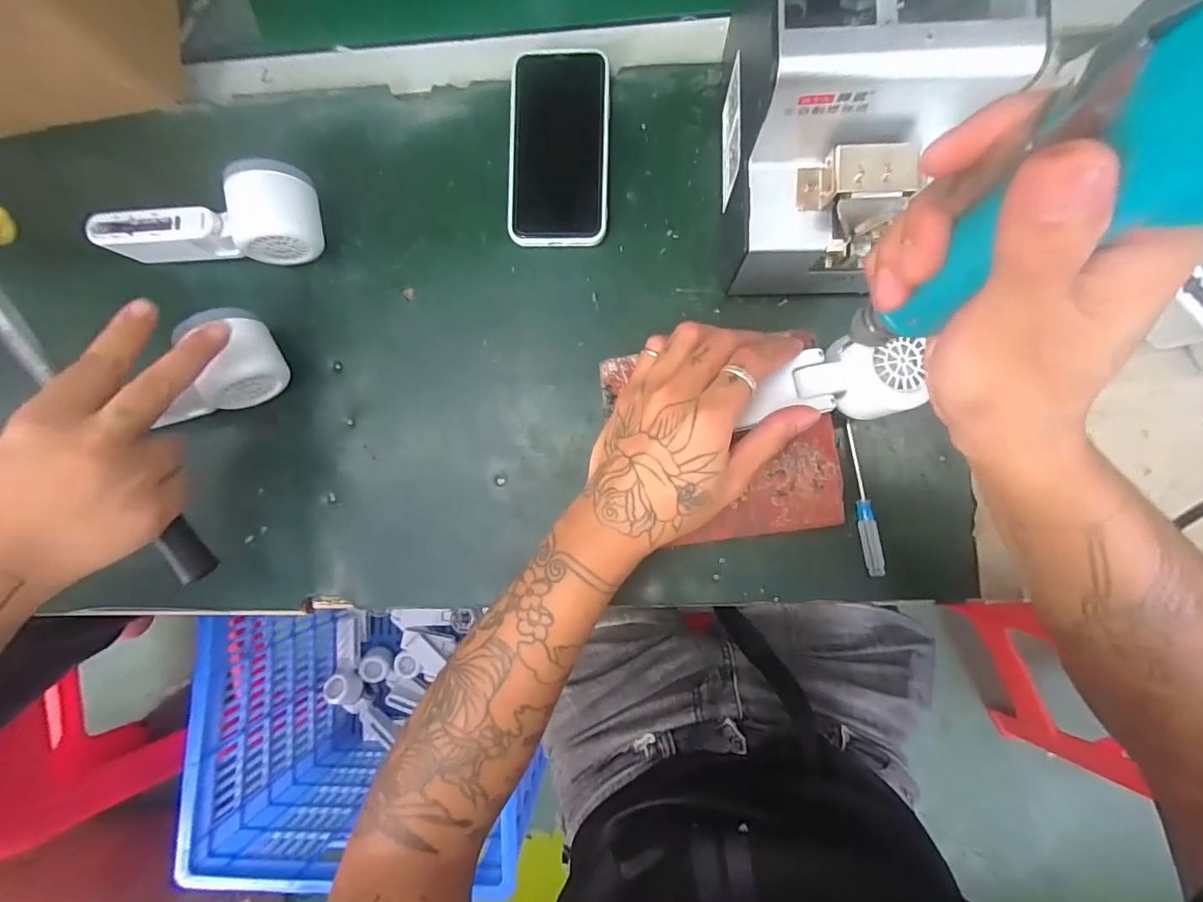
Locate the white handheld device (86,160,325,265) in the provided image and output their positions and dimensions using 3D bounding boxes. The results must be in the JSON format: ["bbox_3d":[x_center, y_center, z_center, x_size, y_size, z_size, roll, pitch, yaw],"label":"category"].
[{"bbox_3d":[-0.291,-0.175,0.383,0.160,0.050,0.071,4,87,3],"label":"white handheld device"}]

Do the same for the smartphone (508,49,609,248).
[{"bbox_3d":[-0.032,-0.228,0.392,0.074,0.015,0.144,1,87,3],"label":"smartphone"}]

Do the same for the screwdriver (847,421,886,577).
[{"bbox_3d":[0.184,0.033,0.365,0.010,0.013,0.106,-8,87,3],"label":"screwdriver"}]

